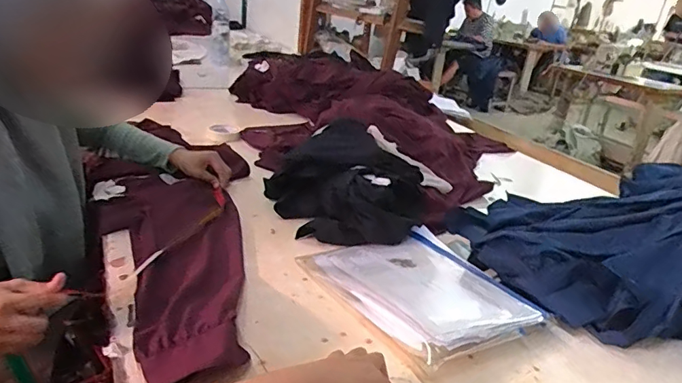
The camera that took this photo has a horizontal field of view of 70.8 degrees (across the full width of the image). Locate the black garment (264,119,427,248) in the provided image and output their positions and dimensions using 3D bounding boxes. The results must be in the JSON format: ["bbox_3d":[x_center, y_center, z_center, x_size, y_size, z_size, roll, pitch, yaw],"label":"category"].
[{"bbox_3d":[0.015,-0.020,0.968,0.272,0.132,0.304,-10,28,-33],"label":"black garment"}]

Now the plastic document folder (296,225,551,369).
[{"bbox_3d":[0.125,0.143,0.753,0.252,0.035,0.311,-7,21,-32],"label":"plastic document folder"}]

